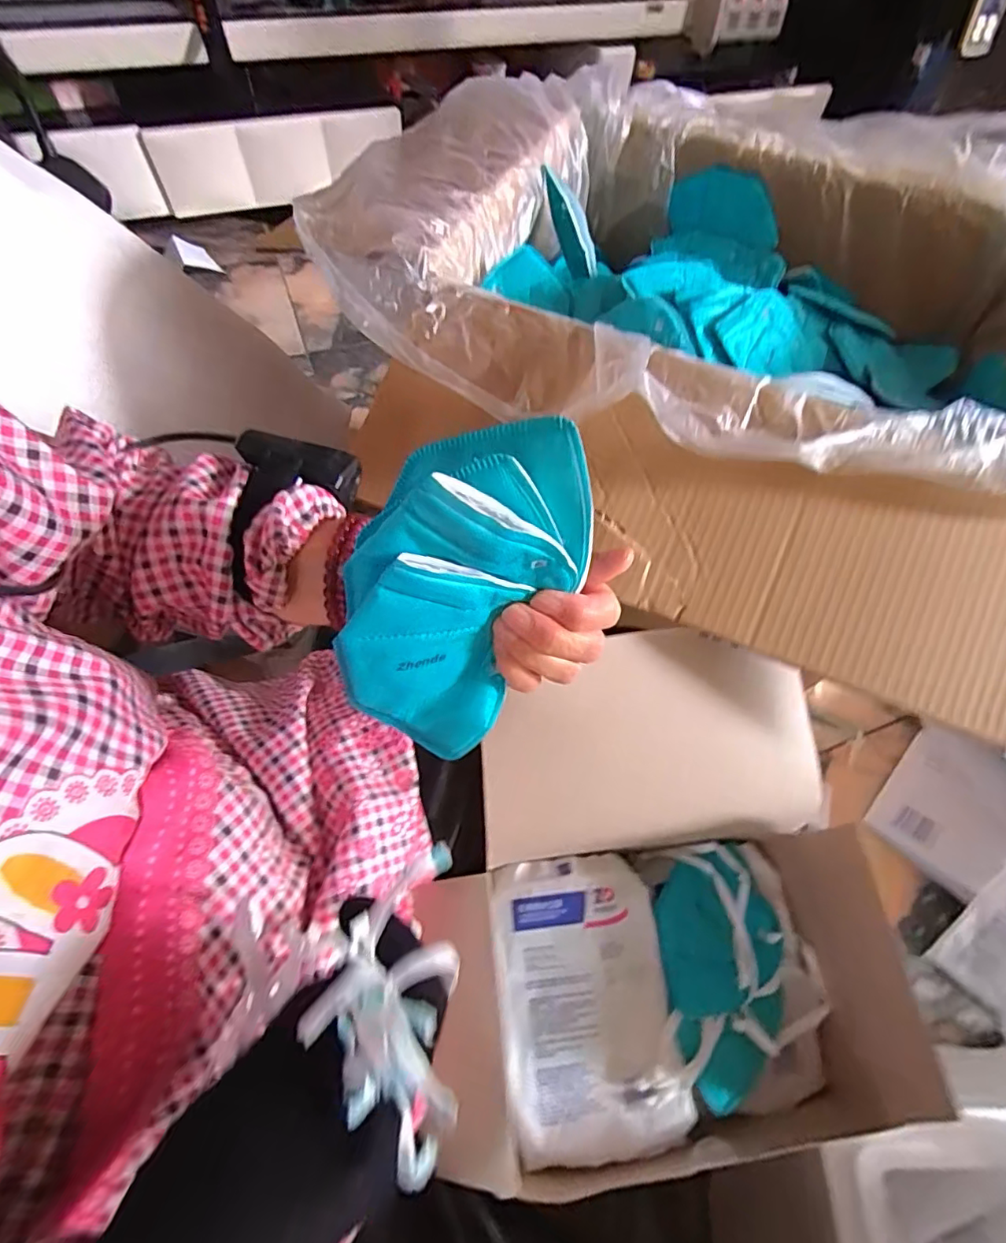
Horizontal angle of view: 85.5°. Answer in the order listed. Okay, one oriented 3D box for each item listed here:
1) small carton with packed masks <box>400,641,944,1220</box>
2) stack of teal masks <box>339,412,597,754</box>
[{"bbox_3d":[0.100,0.202,0.407,0.316,0.156,0.338,-3,61,-5],"label":"small carton with packed masks"},{"bbox_3d":[-0.025,-0.008,0.259,0.095,0.178,0.030,11,37,-28],"label":"stack of teal masks"}]

